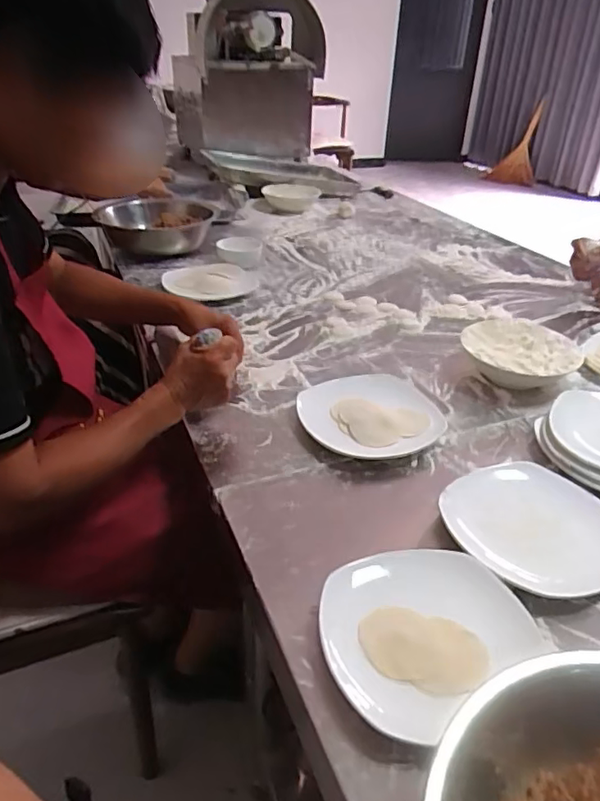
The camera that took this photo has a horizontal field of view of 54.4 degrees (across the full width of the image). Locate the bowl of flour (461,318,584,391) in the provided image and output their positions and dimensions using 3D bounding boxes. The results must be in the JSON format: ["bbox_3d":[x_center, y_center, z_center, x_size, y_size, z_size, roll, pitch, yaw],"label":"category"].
[{"bbox_3d":[0.333,-0.064,0.894,0.171,0.056,0.196,11,34,15],"label":"bowl of flour"}]

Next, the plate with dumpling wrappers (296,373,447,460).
[{"bbox_3d":[0.100,0.013,0.769,0.195,0.034,0.171,-12,35,-21],"label":"plate with dumpling wrappers"}]

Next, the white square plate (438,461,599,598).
[{"bbox_3d":[0.244,0.132,0.615,0.174,0.030,0.174,-13,35,-23],"label":"white square plate"}]

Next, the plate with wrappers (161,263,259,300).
[{"bbox_3d":[-0.180,-0.251,1.202,0.166,0.023,0.188,9,33,11],"label":"plate with wrappers"}]

